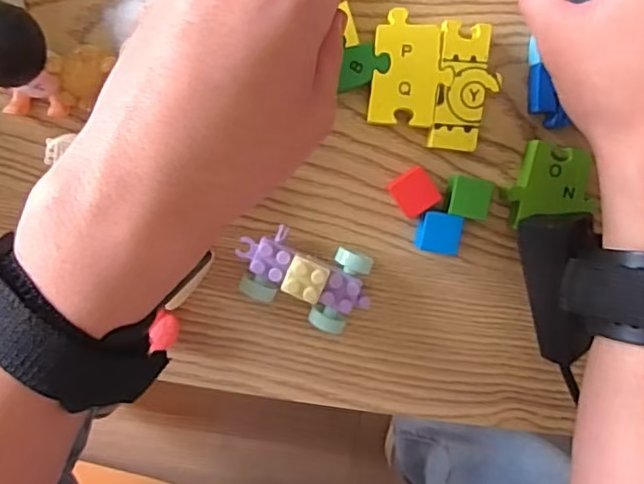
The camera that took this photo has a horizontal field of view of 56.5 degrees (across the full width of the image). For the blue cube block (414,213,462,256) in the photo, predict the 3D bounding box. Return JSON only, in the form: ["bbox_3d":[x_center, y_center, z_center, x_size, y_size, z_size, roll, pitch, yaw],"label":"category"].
[{"bbox_3d":[0.061,-0.005,0.319,0.022,0.021,0.021,10,97,-2],"label":"blue cube block"}]

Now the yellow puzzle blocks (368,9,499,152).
[{"bbox_3d":[0.056,-0.082,0.310,0.061,0.016,0.061,10,97,-2],"label":"yellow puzzle blocks"}]

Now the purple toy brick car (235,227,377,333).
[{"bbox_3d":[-0.010,0.019,0.315,0.069,0.034,0.043,19,97,-3],"label":"purple toy brick car"}]

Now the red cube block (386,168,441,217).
[{"bbox_3d":[0.047,-0.026,0.315,0.020,0.020,0.022,-35,96,4],"label":"red cube block"}]

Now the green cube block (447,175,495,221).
[{"bbox_3d":[0.076,-0.024,0.316,0.022,0.019,0.020,10,97,-2],"label":"green cube block"}]

